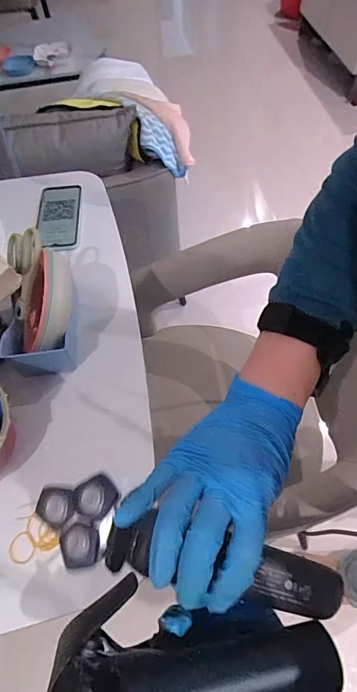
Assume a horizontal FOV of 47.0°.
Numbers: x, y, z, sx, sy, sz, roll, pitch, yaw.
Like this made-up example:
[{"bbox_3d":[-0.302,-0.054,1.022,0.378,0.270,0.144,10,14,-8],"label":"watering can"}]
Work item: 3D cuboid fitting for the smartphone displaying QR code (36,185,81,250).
[{"bbox_3d":[-0.213,-0.228,0.724,0.074,0.011,0.150,-4,59,1],"label":"smartphone displaying QR code"}]

